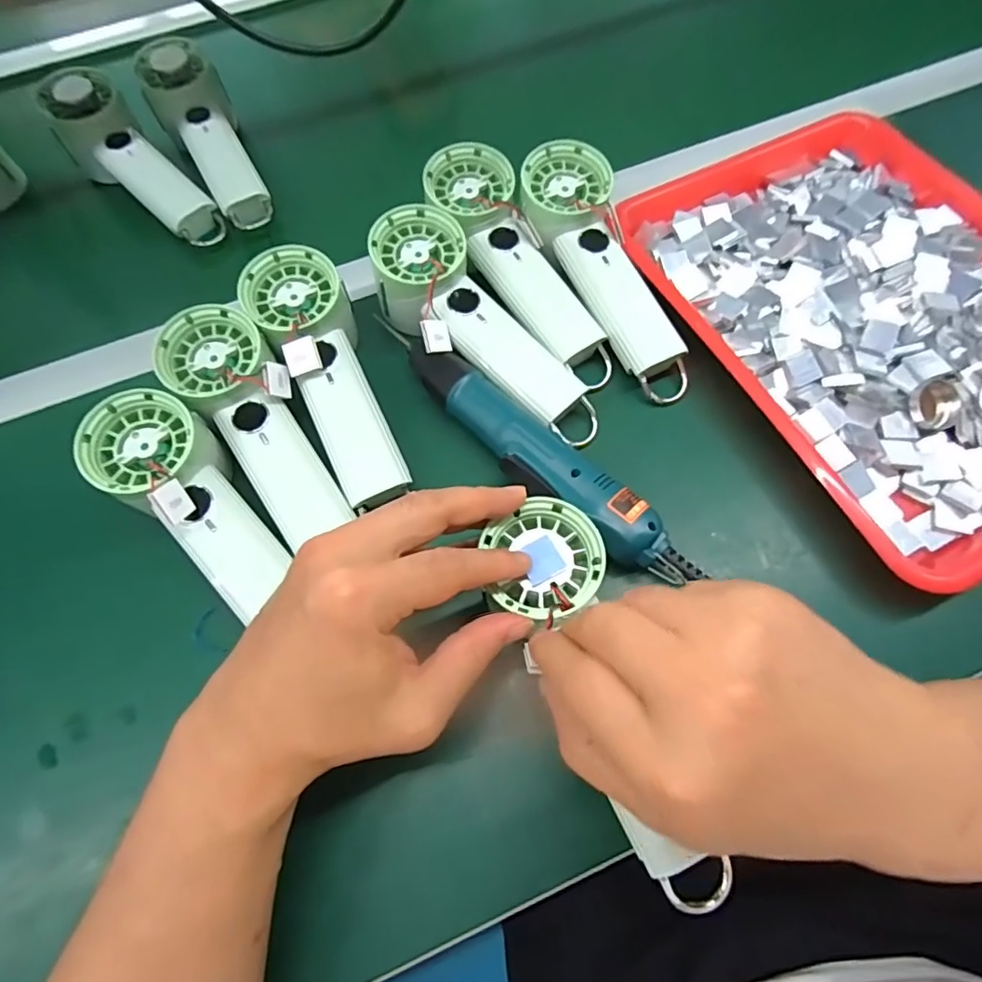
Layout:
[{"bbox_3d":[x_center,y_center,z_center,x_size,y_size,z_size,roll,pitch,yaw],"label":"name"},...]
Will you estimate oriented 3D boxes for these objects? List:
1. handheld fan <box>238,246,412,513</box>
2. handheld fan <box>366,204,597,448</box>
[{"bbox_3d":[-0.104,-0.079,0.351,0.062,0.051,0.171,-24,67,-8],"label":"handheld fan"},{"bbox_3d":[-0.006,-0.105,0.376,0.190,0.043,0.069,45,75,4],"label":"handheld fan"}]

